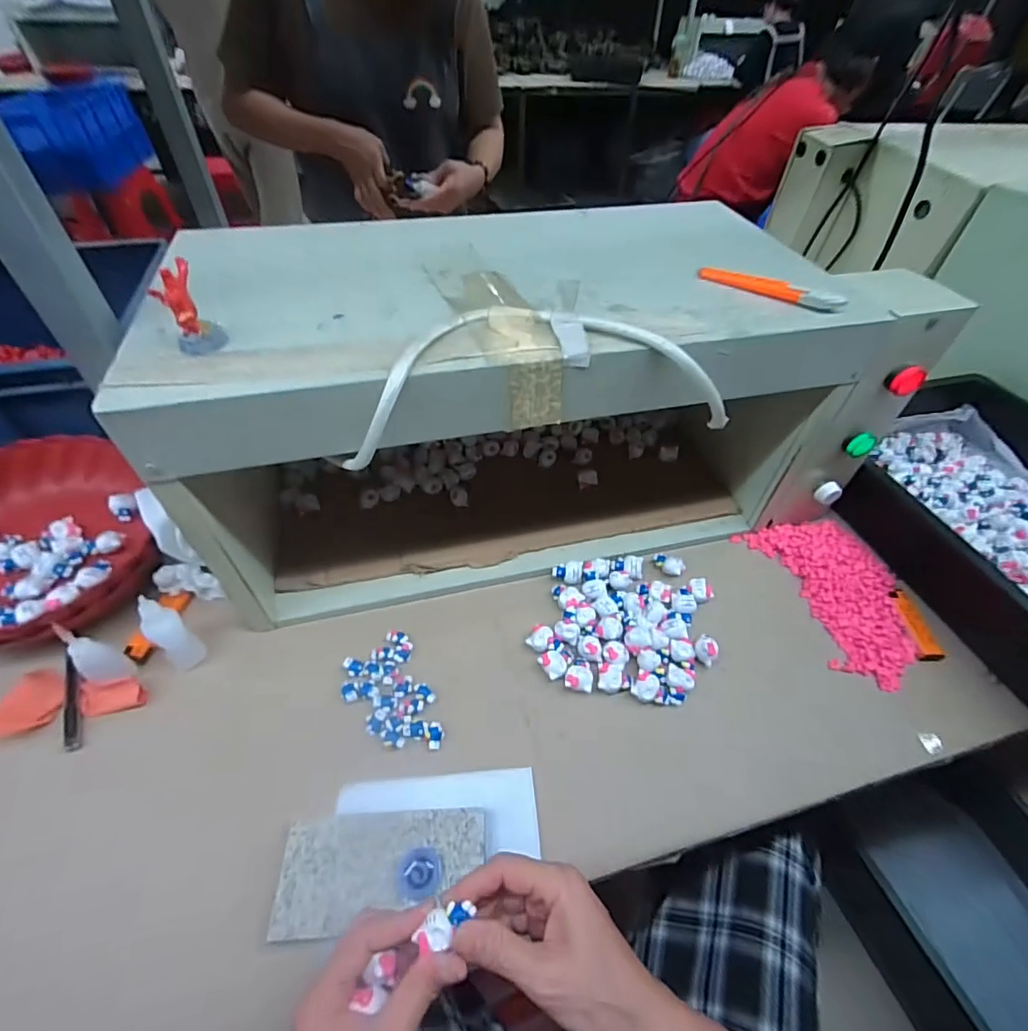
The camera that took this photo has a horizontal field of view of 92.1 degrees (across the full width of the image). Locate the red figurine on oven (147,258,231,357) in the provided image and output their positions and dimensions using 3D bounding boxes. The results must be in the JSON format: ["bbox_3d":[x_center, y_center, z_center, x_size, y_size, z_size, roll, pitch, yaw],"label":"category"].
[{"bbox_3d":[-0.221,-0.141,0.337,0.030,0.048,0.033,-24,55,-21],"label":"red figurine on oven"}]

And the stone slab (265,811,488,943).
[{"bbox_3d":[-0.096,0.260,0.365,0.146,0.007,0.072,-1,50,-4],"label":"stone slab"}]

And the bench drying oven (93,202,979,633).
[{"bbox_3d":[0.036,-0.125,0.539,0.666,0.275,0.287,-9,51,-10],"label":"bench drying oven"}]

